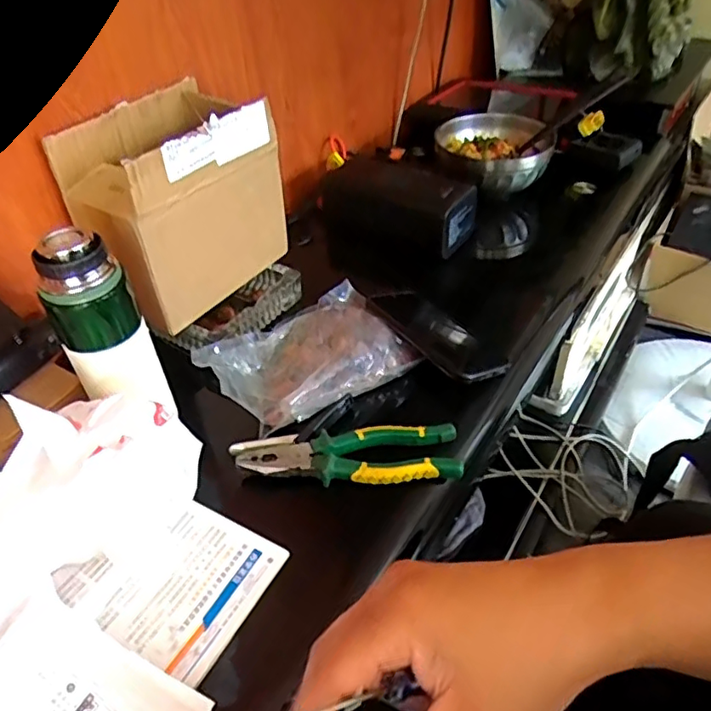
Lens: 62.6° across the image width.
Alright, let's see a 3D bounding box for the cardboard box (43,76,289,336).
[{"bbox_3d":[-0.183,-0.157,0.612,0.122,0.175,0.190,19,47,26],"label":"cardboard box"}]

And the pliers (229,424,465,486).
[{"bbox_3d":[-0.009,0.089,0.520,0.199,0.019,0.056,-4,42,2],"label":"pliers"}]

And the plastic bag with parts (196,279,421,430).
[{"bbox_3d":[-0.043,-0.016,0.595,0.214,0.052,0.153,-34,49,-28],"label":"plastic bag with parts"}]

